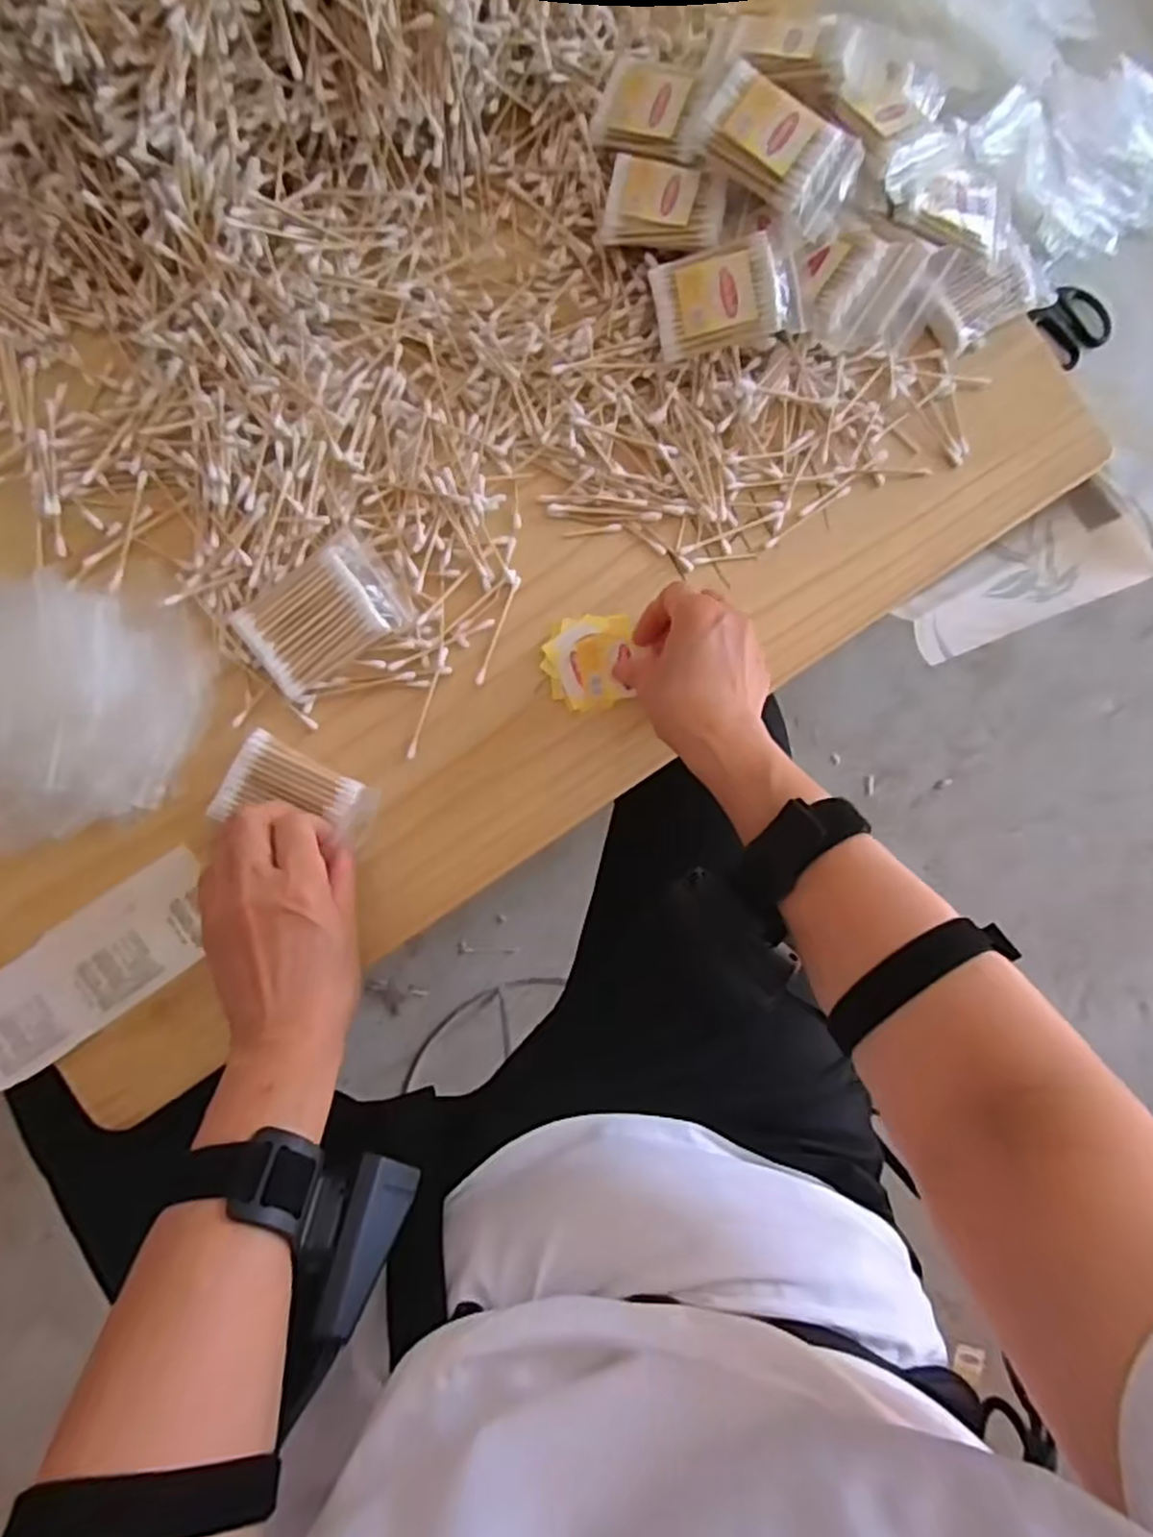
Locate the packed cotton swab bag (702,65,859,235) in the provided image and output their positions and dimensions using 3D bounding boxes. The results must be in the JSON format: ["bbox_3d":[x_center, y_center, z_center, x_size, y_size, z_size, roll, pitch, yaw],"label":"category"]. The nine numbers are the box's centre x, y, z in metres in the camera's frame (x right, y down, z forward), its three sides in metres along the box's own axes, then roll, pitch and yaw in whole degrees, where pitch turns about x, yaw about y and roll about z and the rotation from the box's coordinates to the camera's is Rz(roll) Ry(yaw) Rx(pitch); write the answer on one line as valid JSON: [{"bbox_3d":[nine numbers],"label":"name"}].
[{"bbox_3d":[0.120,-0.361,0.445,0.089,0.021,0.055,34,83,-2],"label":"packed cotton swab bag"}]

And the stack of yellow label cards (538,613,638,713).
[{"bbox_3d":[0.008,-0.066,0.477,0.056,0.004,0.057,-8,87,-10],"label":"stack of yellow label cards"}]

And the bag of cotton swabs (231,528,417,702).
[{"bbox_3d":[-0.150,-0.093,0.457,0.092,0.024,0.065,-36,90,-8],"label":"bag of cotton swabs"}]

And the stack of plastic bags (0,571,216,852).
[{"bbox_3d":[-0.304,-0.031,0.424,0.171,0.019,0.150,14,84,-5],"label":"stack of plastic bags"}]

